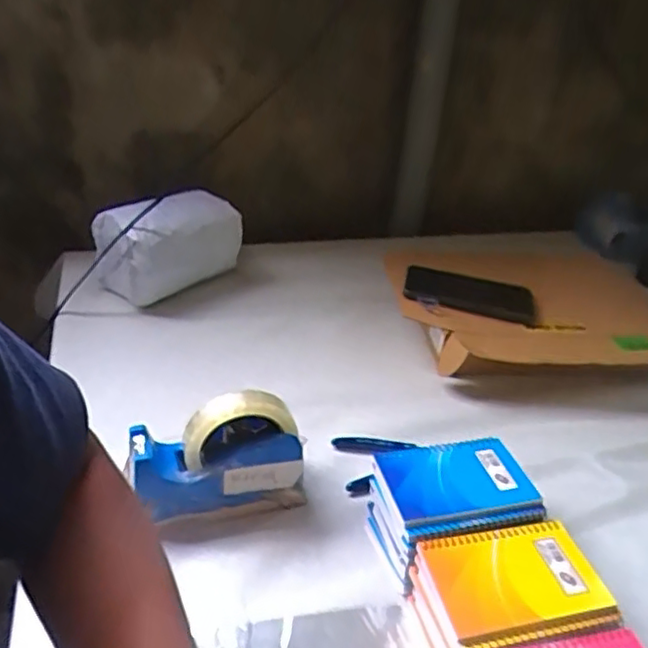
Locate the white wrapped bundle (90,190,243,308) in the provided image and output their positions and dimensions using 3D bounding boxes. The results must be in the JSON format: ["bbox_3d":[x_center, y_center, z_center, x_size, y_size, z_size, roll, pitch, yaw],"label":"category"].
[{"bbox_3d":[-0.210,-0.111,0.890,0.089,0.114,0.181,31,41,35],"label":"white wrapped bundle"}]

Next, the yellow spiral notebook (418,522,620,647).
[{"bbox_3d":[0.147,0.195,0.493,0.129,0.008,0.083,-5,34,-14],"label":"yellow spiral notebook"}]

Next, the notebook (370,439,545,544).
[{"bbox_3d":[0.118,0.143,0.567,0.130,0.016,0.102,-6,34,-15],"label":"notebook"}]

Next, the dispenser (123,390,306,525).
[{"bbox_3d":[-0.096,0.122,0.577,0.155,0.120,0.050,-4,34,-13],"label":"dispenser"}]

